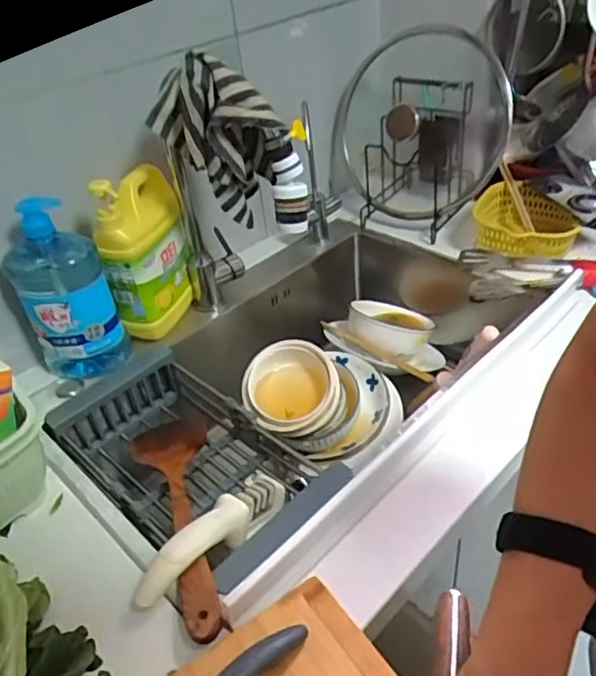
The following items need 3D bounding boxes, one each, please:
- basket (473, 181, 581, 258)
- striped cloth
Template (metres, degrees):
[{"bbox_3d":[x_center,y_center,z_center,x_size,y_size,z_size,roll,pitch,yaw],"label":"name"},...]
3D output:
[{"bbox_3d":[0.368,-0.183,0.965,0.150,0.084,0.180,7,40,18],"label":"basket"},{"bbox_3d":[-0.101,-0.236,0.710,0.094,0.182,0.142,-31,43,-27],"label":"striped cloth"}]

